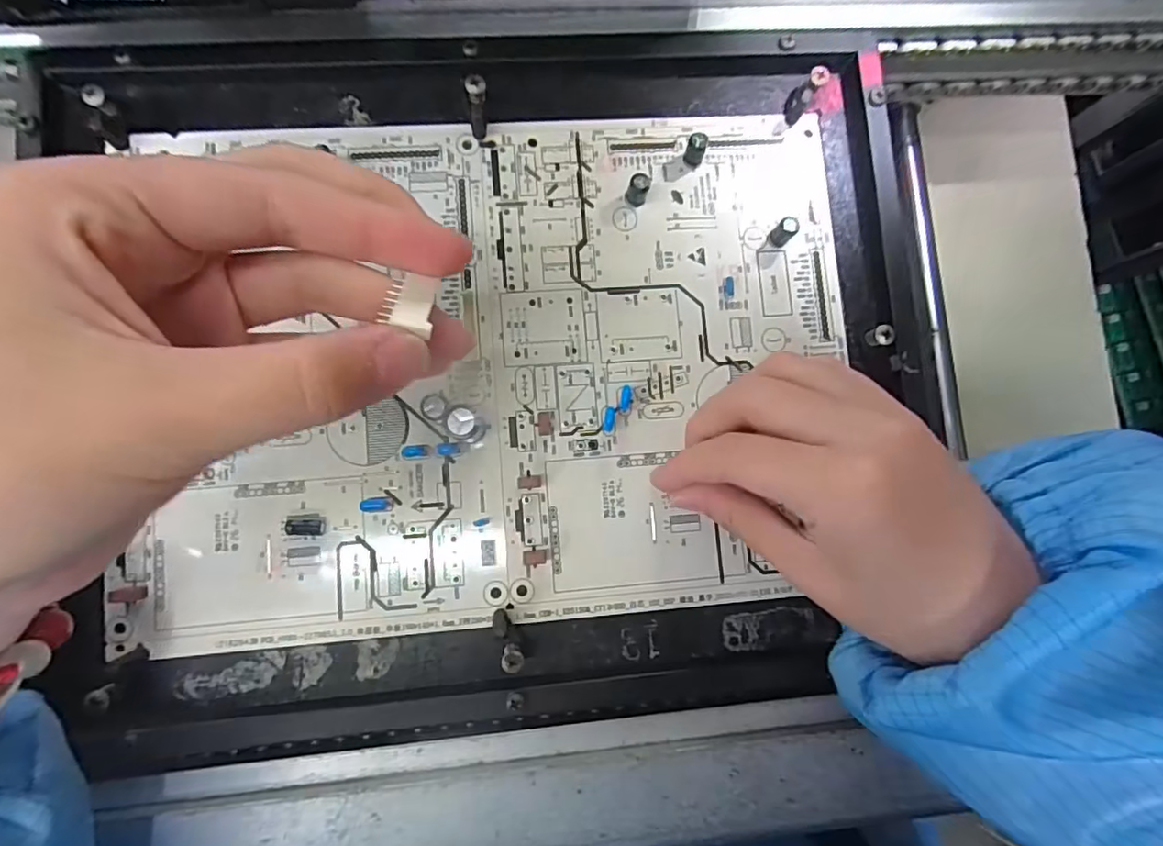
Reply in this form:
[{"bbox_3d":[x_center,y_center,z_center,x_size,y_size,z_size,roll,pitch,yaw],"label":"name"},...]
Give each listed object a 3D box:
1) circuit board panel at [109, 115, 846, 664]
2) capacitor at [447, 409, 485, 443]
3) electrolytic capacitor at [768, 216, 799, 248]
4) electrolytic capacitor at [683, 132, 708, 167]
[{"bbox_3d":[-0.029,-0.022,0.220,0.268,0.011,0.194,-4,83,-4],"label":"circuit board panel"},{"bbox_3d":[-0.043,0.001,0.209,0.009,0.021,0.011,-43,87,-10],"label":"capacitor"},{"bbox_3d":[0.081,-0.076,0.229,0.008,0.015,0.006,41,80,2],"label":"electrolytic capacitor"},{"bbox_3d":[0.046,-0.111,0.231,0.008,0.015,0.006,21,80,-1],"label":"electrolytic capacitor"}]

